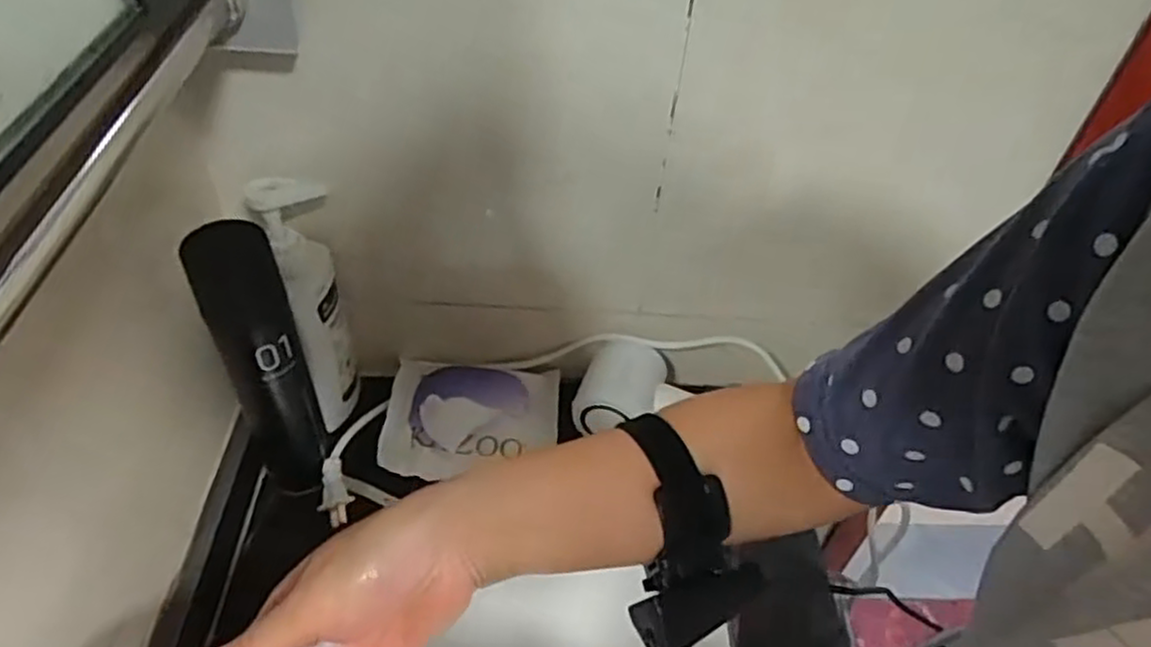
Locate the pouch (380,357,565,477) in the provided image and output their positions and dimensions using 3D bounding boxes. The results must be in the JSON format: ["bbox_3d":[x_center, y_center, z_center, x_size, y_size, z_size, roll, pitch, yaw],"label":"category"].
[{"bbox_3d":[-0.087,0.075,0.623,0.144,0.040,0.124,3,45,-2],"label":"pouch"}]

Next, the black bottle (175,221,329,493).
[{"bbox_3d":[-0.216,0.037,0.521,0.057,0.241,0.048,-21,51,-24],"label":"black bottle"}]

